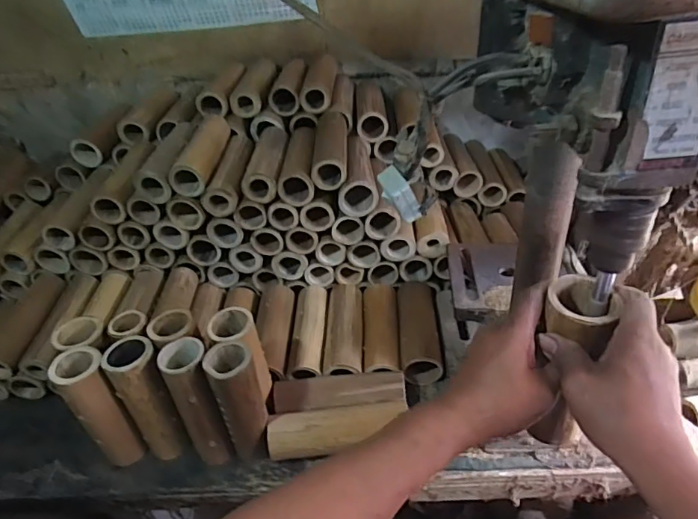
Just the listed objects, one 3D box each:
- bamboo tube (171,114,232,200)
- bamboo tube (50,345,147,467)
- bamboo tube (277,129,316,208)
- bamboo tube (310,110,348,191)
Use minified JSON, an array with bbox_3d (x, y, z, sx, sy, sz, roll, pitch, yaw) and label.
[{"bbox_3d":[-0.230,-0.169,0.778,0.055,0.053,0.183,-3,39,3],"label":"bamboo tube"},{"bbox_3d":[-0.303,0.184,0.604,0.052,0.169,0.062,-34,47,-31],"label":"bamboo tube"},{"bbox_3d":[-0.076,-0.160,0.792,0.053,0.054,0.181,-2,39,4],"label":"bamboo tube"},{"bbox_3d":[-0.031,-0.173,0.787,0.059,0.060,0.179,-3,39,3],"label":"bamboo tube"}]

